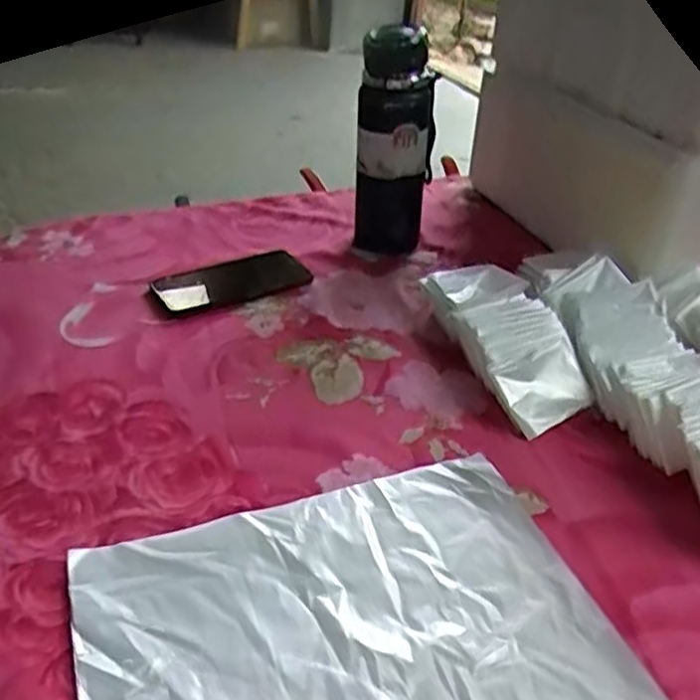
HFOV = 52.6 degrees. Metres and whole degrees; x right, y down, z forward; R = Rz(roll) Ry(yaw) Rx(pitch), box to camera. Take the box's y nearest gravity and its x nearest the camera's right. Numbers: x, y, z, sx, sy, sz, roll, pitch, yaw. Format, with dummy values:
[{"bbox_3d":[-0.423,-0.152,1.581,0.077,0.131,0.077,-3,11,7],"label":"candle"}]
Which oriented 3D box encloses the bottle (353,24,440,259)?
[{"bbox_3d":[0.048,-0.212,0.757,0.078,0.240,0.073,3,34,2],"label":"bottle"}]

